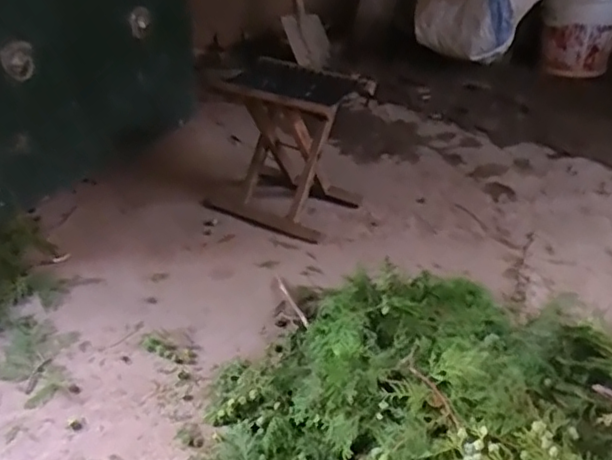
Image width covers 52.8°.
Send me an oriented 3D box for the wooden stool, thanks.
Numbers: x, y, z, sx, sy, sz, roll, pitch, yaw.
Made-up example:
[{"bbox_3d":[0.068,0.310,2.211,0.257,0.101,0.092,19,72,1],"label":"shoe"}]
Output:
[{"bbox_3d":[-0.046,-0.189,1.445,0.327,0.360,0.259,16,38,23],"label":"wooden stool"}]

